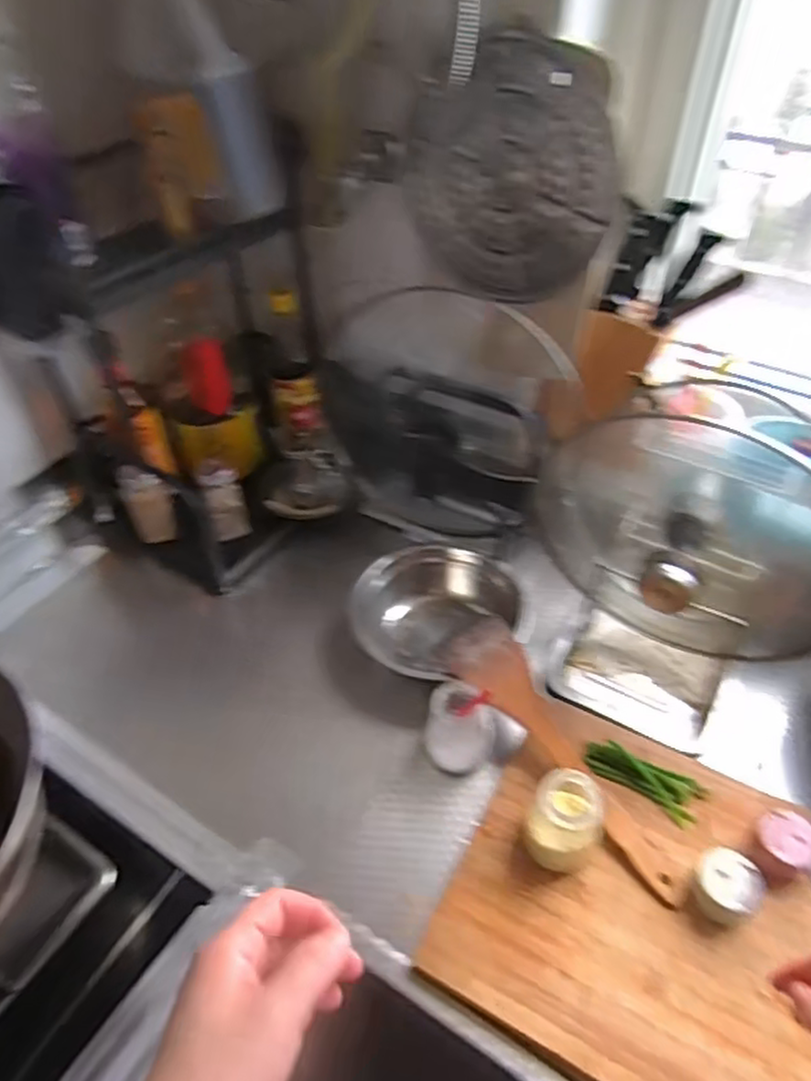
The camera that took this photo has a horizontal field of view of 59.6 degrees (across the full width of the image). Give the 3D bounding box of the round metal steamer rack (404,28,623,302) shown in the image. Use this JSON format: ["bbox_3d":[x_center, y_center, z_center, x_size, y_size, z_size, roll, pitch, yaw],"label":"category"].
[{"bbox_3d":[0.106,-0.380,0.739,0.230,0.235,0.032,19,48,19],"label":"round metal steamer rack"}]

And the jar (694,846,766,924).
[{"bbox_3d":[0.275,0.291,0.603,0.049,0.038,0.053,0,45,0],"label":"jar"}]

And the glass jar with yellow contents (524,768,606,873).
[{"bbox_3d":[0.138,0.242,0.619,0.058,0.087,0.063,0,45,0],"label":"glass jar with yellow contents"}]

